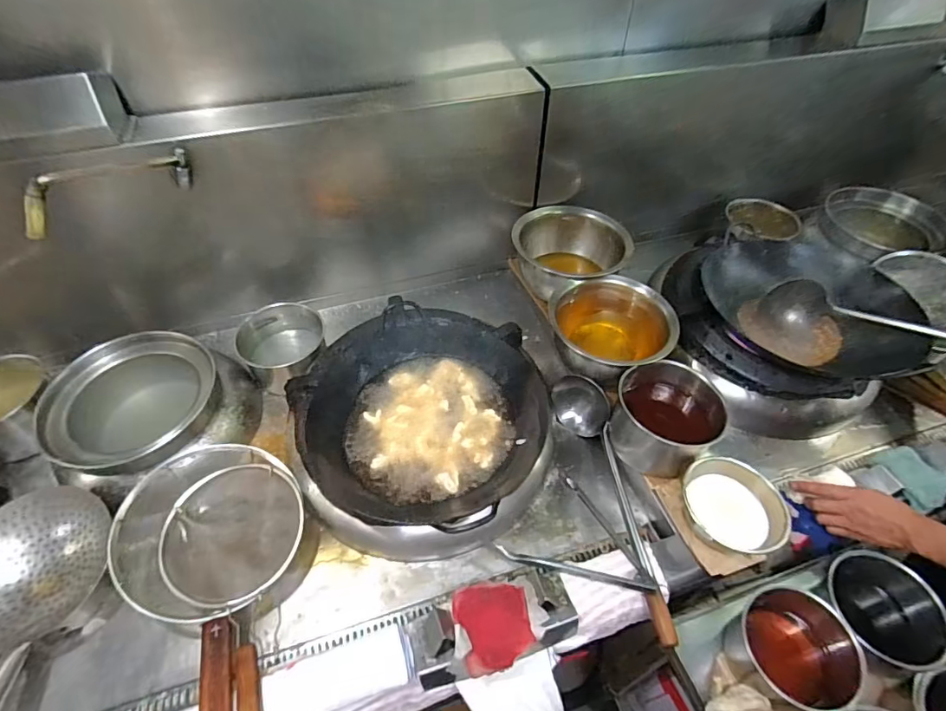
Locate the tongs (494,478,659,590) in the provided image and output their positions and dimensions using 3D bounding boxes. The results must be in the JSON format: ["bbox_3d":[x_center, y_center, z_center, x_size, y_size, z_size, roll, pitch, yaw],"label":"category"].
[{"bbox_3d":[0.196,0.323,0.827,0.240,0.071,0.208,35,57,27],"label":"tongs"}]

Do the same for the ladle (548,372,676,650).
[{"bbox_3d":[0.262,0.248,0.902,0.096,0.117,0.511,-10,49,-9],"label":"ladle"}]

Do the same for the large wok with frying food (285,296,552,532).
[{"bbox_3d":[-0.109,0.103,0.975,0.511,0.110,0.467,10,49,8],"label":"large wok with frying food"}]

